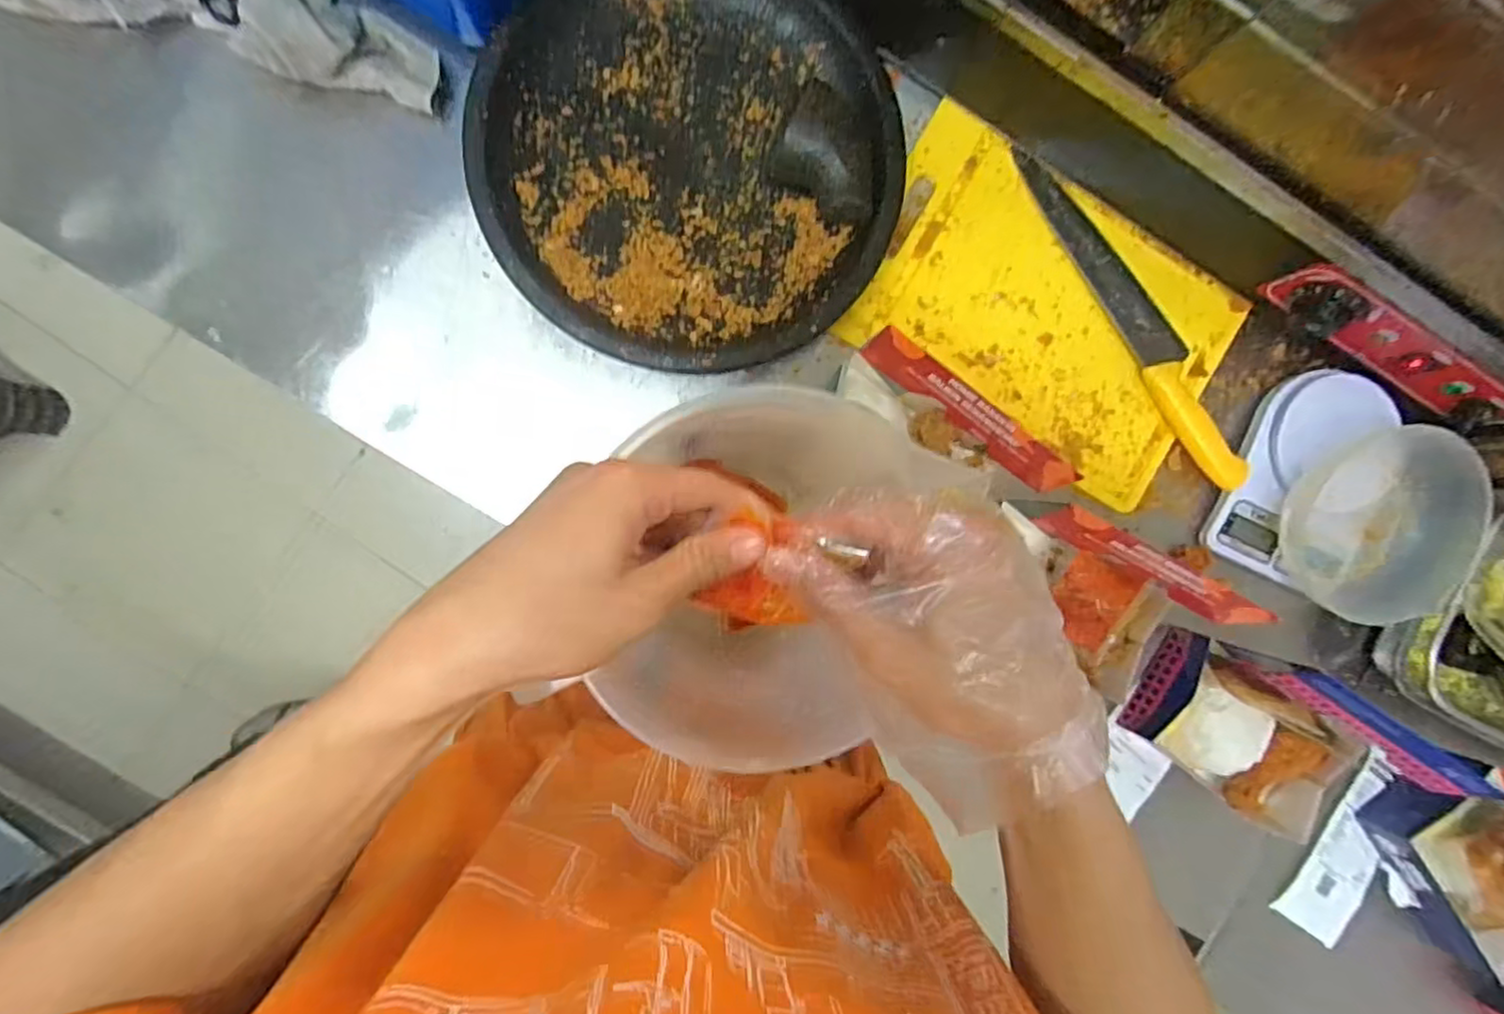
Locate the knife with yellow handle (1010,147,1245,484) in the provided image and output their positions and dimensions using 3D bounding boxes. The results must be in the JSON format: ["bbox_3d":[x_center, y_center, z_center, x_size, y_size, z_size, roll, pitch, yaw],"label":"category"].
[{"bbox_3d":[0.351,-0.175,0.612,0.049,0.024,0.351,-32,94,-4],"label":"knife with yellow handle"}]

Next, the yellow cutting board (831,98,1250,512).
[{"bbox_3d":[0.266,-0.180,0.616,0.336,0.019,0.223,31,88,-6],"label":"yellow cutting board"}]

